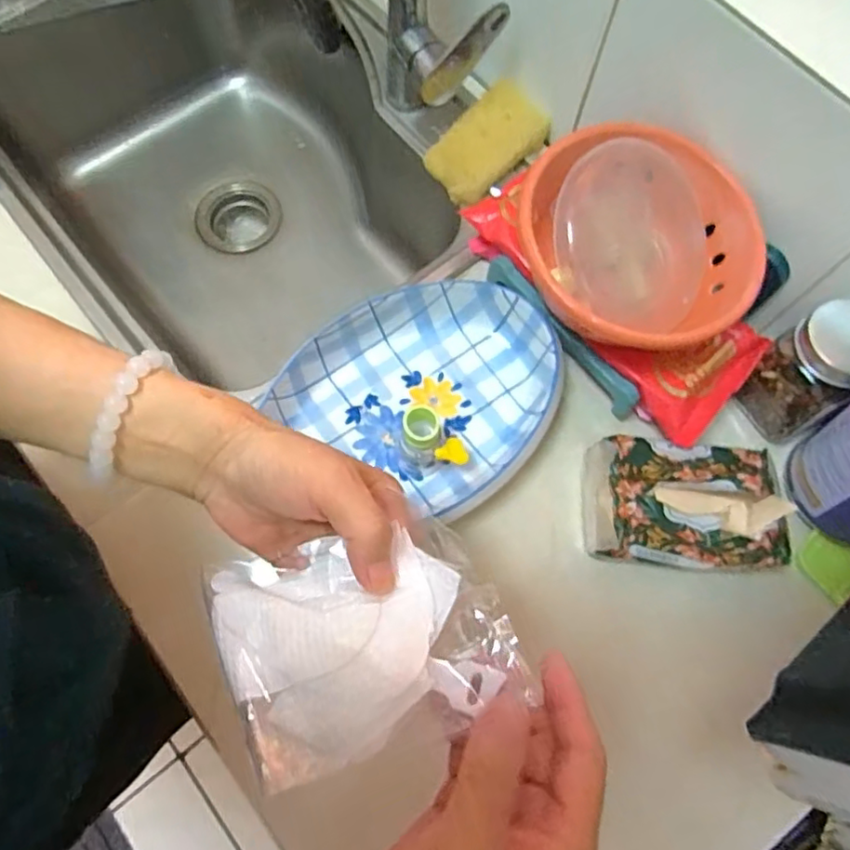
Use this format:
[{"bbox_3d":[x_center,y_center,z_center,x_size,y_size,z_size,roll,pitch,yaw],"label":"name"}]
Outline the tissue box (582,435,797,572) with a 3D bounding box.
[{"bbox_3d":[0.192,0.053,0.467,0.133,0.067,0.100,6,72,0],"label":"tissue box"}]

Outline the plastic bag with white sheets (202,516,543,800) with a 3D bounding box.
[{"bbox_3d":[-0.028,0.087,0.267,0.128,0.020,0.098,-20,65,4],"label":"plastic bag with white sheets"}]

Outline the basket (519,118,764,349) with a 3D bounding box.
[{"bbox_3d":[0.169,-0.139,0.470,0.156,0.077,0.170,0,72,-1],"label":"basket"}]

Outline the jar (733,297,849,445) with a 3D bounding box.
[{"bbox_3d":[0.297,-0.041,0.483,0.063,0.100,0.074,41,75,11],"label":"jar"}]

